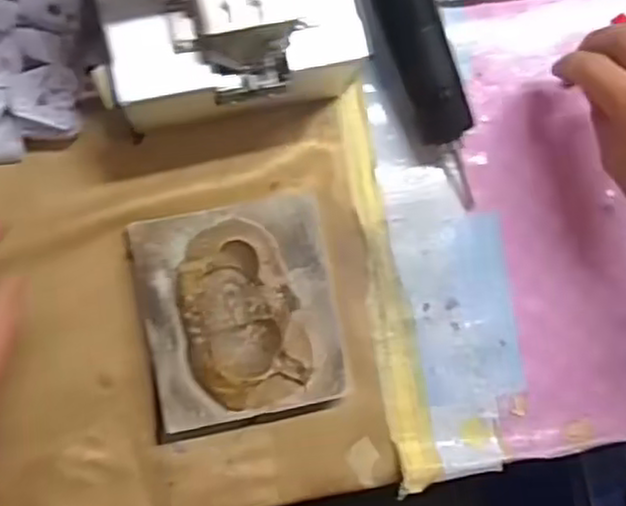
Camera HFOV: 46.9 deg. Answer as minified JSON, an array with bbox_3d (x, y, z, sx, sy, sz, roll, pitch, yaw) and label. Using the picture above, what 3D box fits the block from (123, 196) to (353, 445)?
[{"bbox_3d":[-0.041,0.034,0.397,0.103,0.031,0.115,-11,89,-8],"label":"block"}]

